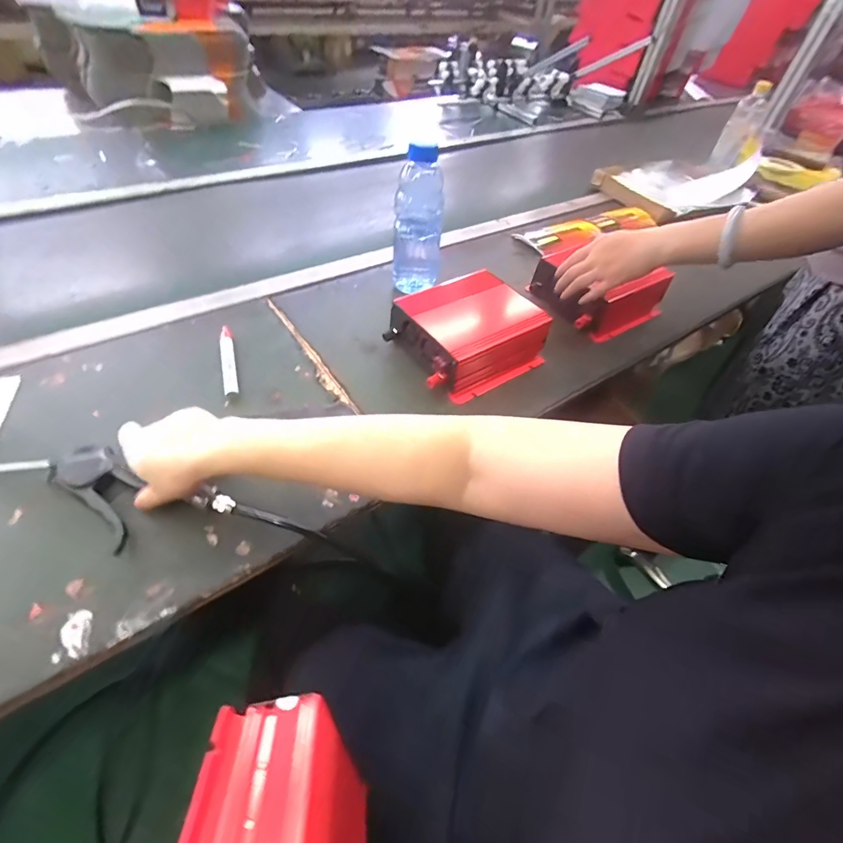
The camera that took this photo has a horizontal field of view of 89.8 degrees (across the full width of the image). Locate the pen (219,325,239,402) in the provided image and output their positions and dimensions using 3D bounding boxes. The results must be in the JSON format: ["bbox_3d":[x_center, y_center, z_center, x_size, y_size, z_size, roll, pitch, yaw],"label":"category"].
[{"bbox_3d":[-0.251,-0.081,0.548,0.016,0.010,0.130,-12,51,-16],"label":"pen"}]

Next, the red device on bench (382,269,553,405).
[{"bbox_3d":[0.062,-0.125,0.598,0.195,0.079,0.163,-25,56,-25],"label":"red device on bench"}]

